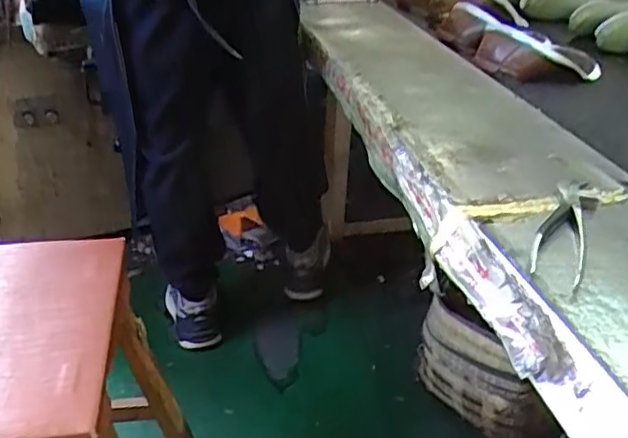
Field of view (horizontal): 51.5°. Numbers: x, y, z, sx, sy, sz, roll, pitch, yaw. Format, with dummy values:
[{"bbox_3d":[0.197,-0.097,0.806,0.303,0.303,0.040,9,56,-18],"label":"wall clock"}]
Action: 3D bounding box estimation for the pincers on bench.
[{"bbox_3d":[0.249,0.007,0.644,0.048,0.020,0.186,15,33,21],"label":"pincers on bench"}]

